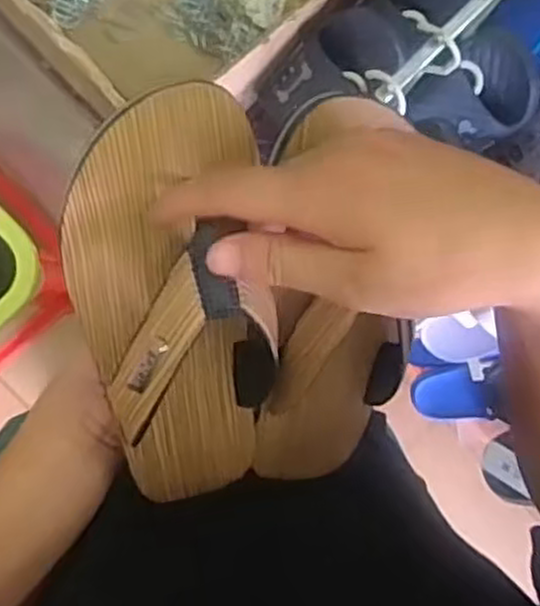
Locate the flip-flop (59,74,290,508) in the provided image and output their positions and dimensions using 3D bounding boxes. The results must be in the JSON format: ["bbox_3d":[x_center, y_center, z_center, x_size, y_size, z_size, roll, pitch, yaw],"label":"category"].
[{"bbox_3d":[-0.045,0.021,0.393,0.091,0.057,0.243,-10,126,-6],"label":"flip-flop"}]

